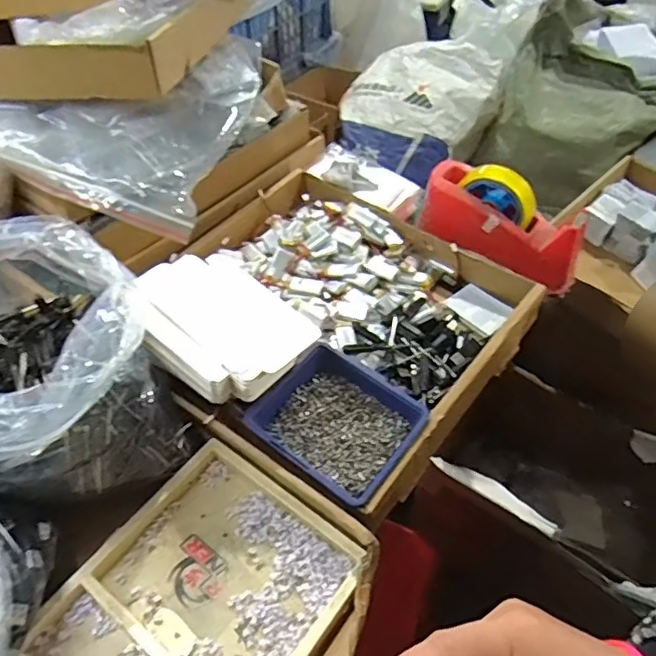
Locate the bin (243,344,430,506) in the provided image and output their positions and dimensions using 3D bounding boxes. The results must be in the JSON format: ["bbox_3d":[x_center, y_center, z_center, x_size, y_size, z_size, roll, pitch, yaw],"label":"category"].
[{"bbox_3d":[0.010,0.093,0.558,0.138,0.037,0.120,32,58,24],"label":"bin"}]

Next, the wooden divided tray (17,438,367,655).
[{"bbox_3d":[-0.136,0.262,0.457,0.187,0.031,0.322,29,57,22],"label":"wooden divided tray"}]

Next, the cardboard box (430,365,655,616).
[{"bbox_3d":[0.419,0.319,1.090,0.432,0.305,0.292,32,58,24],"label":"cardboard box"}]

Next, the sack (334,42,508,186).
[{"bbox_3d":[0.198,-0.561,1.453,0.358,0.210,0.327,25,55,20],"label":"sack"}]

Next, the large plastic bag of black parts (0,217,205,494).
[{"bbox_3d":[-0.247,0.033,0.496,0.186,0.189,0.204,-27,55,-20],"label":"large plastic bag of black parts"}]

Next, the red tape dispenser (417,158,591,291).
[{"bbox_3d":[0.214,-0.133,0.698,0.202,0.100,0.071,28,56,22],"label":"red tape dispenser"}]

